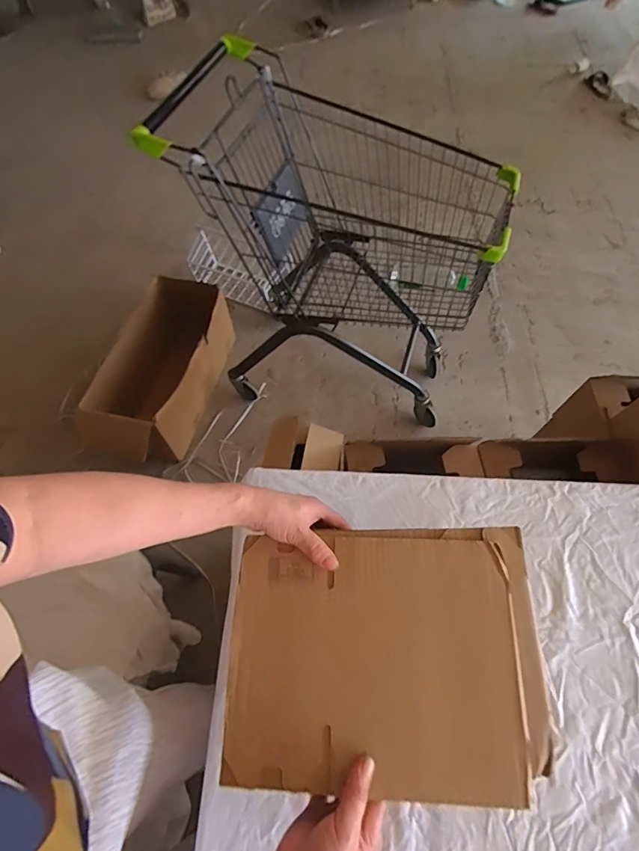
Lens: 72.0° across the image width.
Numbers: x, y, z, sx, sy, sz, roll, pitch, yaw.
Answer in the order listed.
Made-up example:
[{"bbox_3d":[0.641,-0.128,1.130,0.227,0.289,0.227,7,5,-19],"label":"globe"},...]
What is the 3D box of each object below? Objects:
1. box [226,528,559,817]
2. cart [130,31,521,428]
[{"bbox_3d":[0.068,0.232,0.452,0.318,0.034,0.240,1,63,0],"label":"box"},{"bbox_3d":[0.061,-0.454,1.305,0.769,0.860,0.442,10,62,7],"label":"cart"}]

